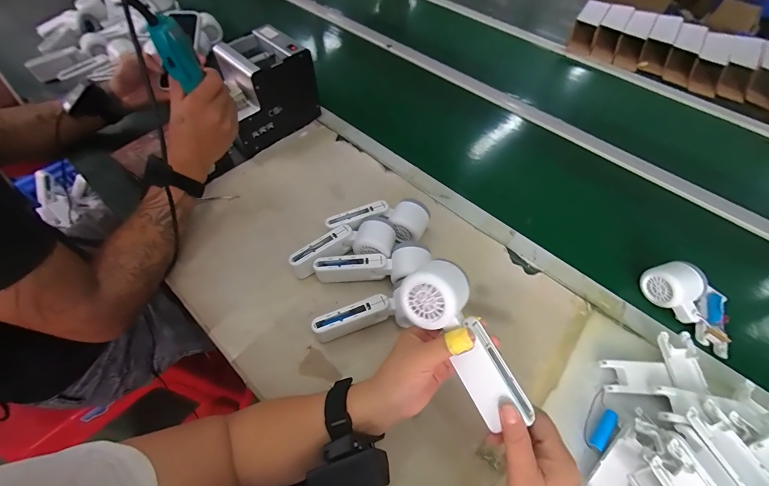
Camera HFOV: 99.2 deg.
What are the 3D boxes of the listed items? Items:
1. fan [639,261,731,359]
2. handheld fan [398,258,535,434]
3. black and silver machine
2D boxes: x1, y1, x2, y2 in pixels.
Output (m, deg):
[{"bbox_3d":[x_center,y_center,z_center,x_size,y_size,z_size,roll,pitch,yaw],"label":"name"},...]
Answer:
[{"bbox_3d":[0.455,0.082,0.475,0.088,0.044,0.131,-27,61,-19],"label":"fan"},{"bbox_3d":[0.075,0.094,0.323,0.162,0.061,0.052,62,26,-1],"label":"handheld fan"},{"bbox_3d":[-0.240,-0.291,0.628,0.189,0.151,0.132,-36,65,-24],"label":"black and silver machine"}]

